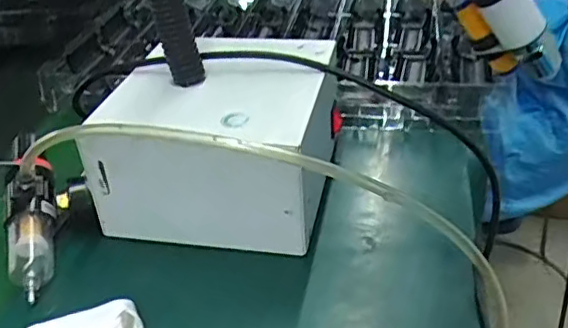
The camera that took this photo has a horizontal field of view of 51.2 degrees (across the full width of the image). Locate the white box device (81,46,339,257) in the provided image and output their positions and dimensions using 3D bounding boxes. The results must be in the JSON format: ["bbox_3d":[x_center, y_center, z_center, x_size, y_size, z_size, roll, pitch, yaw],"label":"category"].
[{"bbox_3d":[-0.050,-0.023,0.509,0.178,0.108,0.190,2,34,11],"label":"white box device"}]

